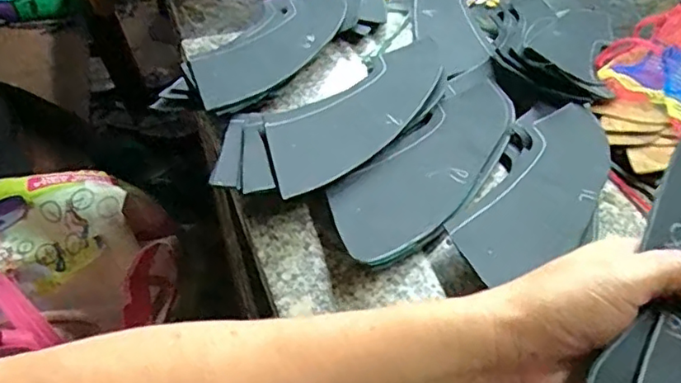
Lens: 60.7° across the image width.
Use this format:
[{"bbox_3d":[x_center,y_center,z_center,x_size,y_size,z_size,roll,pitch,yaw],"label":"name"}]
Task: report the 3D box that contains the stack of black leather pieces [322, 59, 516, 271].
[{"bbox_3d":[0.065,-0.022,0.395,0.066,0.018,0.206,32,53,22],"label":"stack of black leather pieces"}]

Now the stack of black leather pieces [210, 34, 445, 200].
[{"bbox_3d":[0.002,-0.057,0.412,0.209,0.018,0.083,-35,59,-30],"label":"stack of black leather pieces"}]

